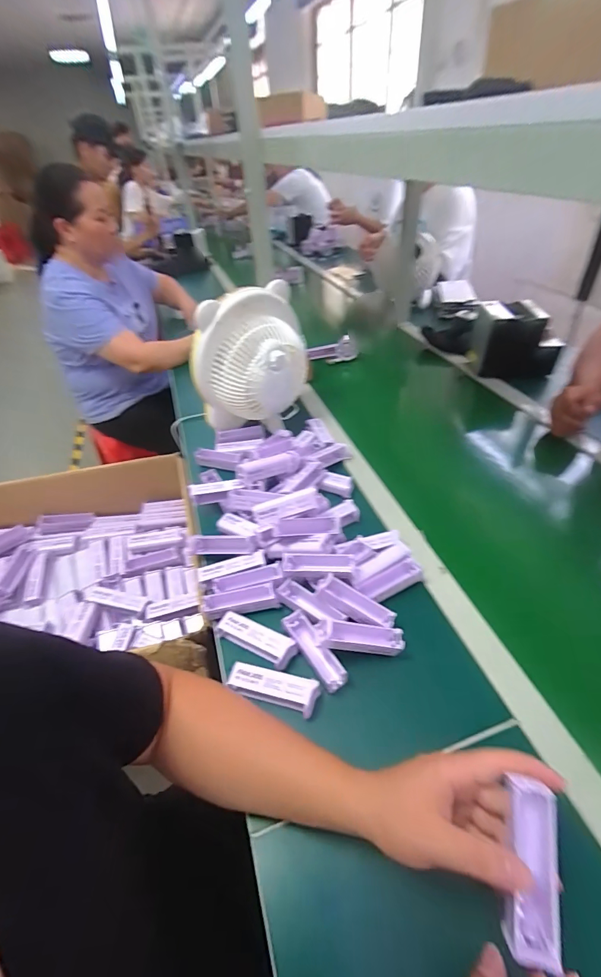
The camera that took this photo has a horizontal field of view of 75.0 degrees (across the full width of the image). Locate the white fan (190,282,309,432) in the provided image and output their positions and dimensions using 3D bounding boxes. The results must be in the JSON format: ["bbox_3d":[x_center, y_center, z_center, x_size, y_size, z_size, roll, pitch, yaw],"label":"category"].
[{"bbox_3d":[-0.105,-0.250,0.788,0.210,0.249,0.146,-9,42,-5],"label":"white fan"}]

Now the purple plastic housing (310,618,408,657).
[{"bbox_3d":[0.071,0.179,0.473,0.103,0.028,0.032,9,42,-7],"label":"purple plastic housing"}]

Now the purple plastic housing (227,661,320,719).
[{"bbox_3d":[-0.033,0.233,0.459,0.103,0.024,0.035,10,44,16],"label":"purple plastic housing"}]

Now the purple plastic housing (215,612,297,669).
[{"bbox_3d":[-0.061,0.193,0.505,0.105,0.025,0.033,17,46,22],"label":"purple plastic housing"}]

